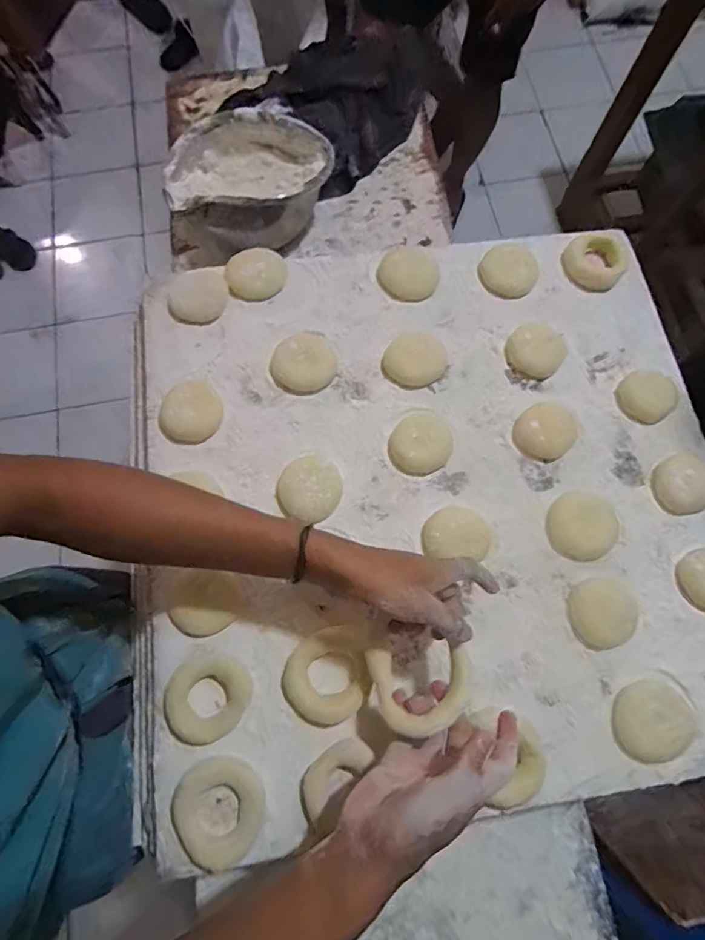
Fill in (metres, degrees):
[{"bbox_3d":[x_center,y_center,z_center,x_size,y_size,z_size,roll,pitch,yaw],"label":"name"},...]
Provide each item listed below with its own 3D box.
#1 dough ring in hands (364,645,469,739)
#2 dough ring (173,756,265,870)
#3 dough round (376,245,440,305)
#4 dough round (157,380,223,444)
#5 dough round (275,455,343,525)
[{"bbox_3d":[0.054,0.167,0.371,0.075,0.031,0.060,-13,73,-4],"label":"dough ring in hands"},{"bbox_3d":[-0.106,0.273,0.376,0.068,0.017,0.075,13,75,4],"label":"dough ring"},{"bbox_3d":[0.065,-0.225,0.542,0.066,0.010,0.069,0,74,0],"label":"dough round"},{"bbox_3d":[-0.161,-0.061,0.476,0.057,0.017,0.067,7,74,3],"label":"dough round"},{"bbox_3d":[-0.042,0.019,0.462,0.060,0.015,0.065,0,74,0],"label":"dough round"}]

